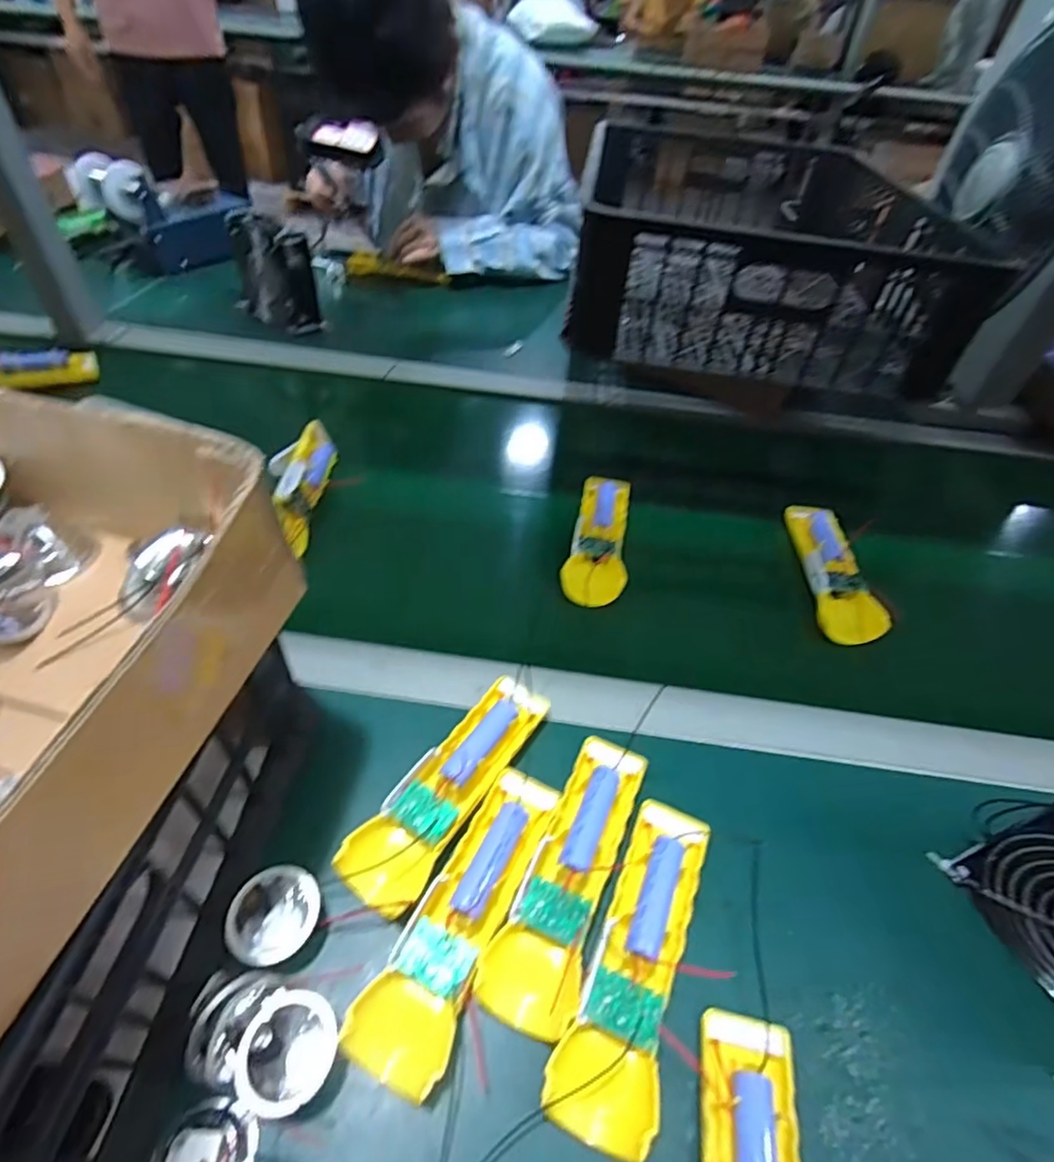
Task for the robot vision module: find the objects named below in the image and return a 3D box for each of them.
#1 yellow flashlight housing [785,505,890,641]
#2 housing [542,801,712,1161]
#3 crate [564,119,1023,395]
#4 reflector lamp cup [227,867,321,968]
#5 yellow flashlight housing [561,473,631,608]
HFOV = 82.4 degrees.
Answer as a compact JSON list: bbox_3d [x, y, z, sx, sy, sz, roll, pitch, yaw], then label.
[{"bbox_3d":[0.282,-0.015,0.555,0.048,0.028,0.169,7,47,2],"label":"yellow flashlight housing"},{"bbox_3d":[0.060,0.199,0.325,0.050,0.022,0.165,19,49,13],"label":"housing"},{"bbox_3d":[0.274,-0.445,0.761,0.389,0.134,0.565,9,47,4],"label":"crate"},{"bbox_3d":[-0.135,0.177,0.320,0.044,0.025,0.044,2,47,-2],"label":"reflector lamp cup"},{"bbox_3d":[0.068,-0.045,0.560,0.053,0.015,0.166,9,47,4],"label":"yellow flashlight housing"}]

